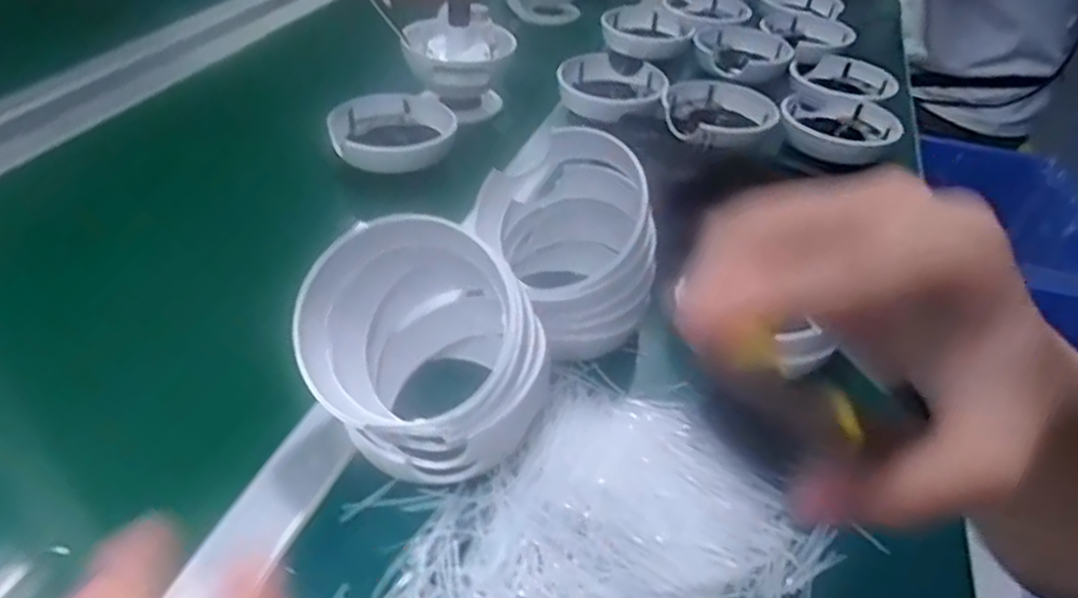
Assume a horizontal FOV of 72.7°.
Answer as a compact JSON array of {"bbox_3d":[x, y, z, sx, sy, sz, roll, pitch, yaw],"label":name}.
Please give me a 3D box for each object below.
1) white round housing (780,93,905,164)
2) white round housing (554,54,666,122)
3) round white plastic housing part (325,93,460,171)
[{"bbox_3d":[0.315,-0.177,0.778,0.117,0.041,0.122,3,39,-3],"label":"white round housing"},{"bbox_3d":[0.080,-0.235,0.811,0.113,0.029,0.138,12,39,7],"label":"white round housing"},{"bbox_3d":[-0.140,-0.161,0.713,0.117,0.032,0.098,-13,43,-21],"label":"round white plastic housing part"}]

